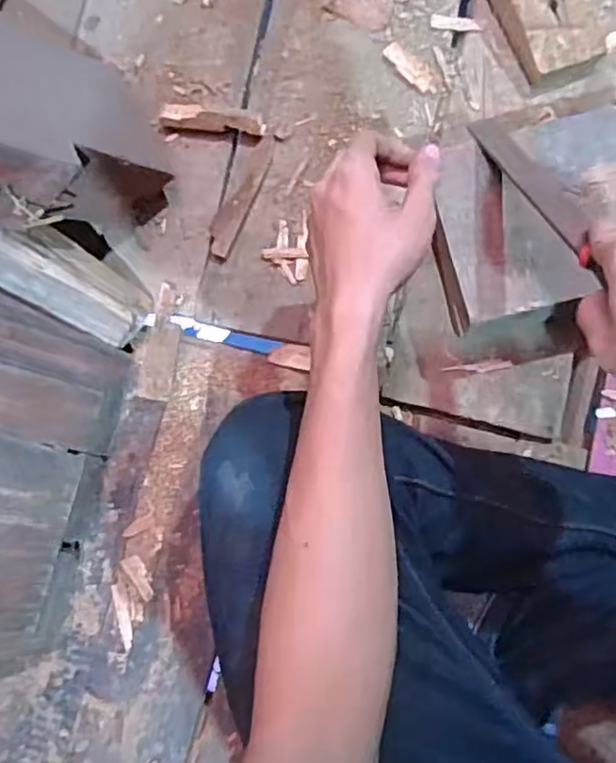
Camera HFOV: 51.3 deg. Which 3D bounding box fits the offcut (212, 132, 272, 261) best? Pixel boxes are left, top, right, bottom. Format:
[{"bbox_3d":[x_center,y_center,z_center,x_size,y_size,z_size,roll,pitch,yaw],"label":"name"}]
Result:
[{"bbox_3d":[-0.063,-0.176,0.606,0.024,0.008,0.123,24,86,7],"label":"offcut"}]

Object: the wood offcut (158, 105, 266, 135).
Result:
[{"bbox_3d":[-0.090,-0.248,0.608,0.099,0.022,0.020,9,85,6],"label":"wood offcut"}]

